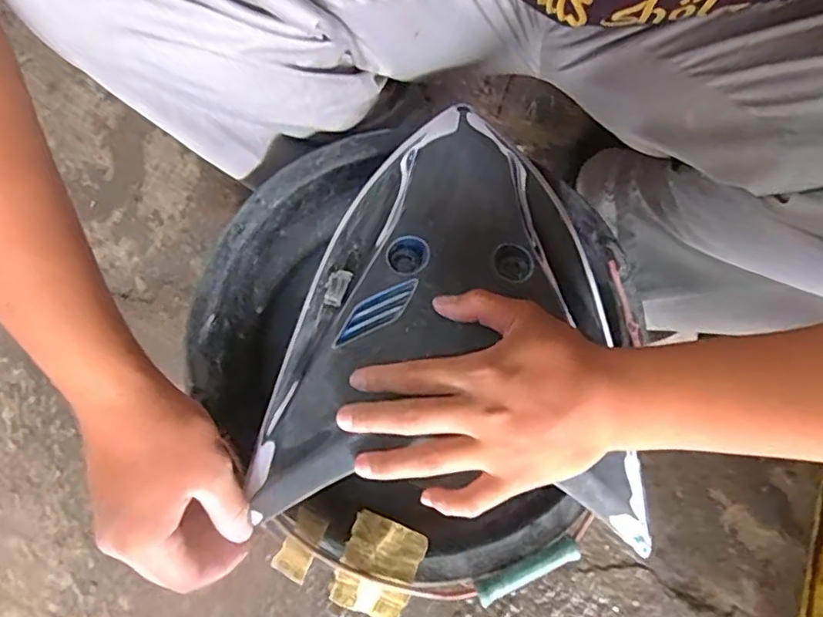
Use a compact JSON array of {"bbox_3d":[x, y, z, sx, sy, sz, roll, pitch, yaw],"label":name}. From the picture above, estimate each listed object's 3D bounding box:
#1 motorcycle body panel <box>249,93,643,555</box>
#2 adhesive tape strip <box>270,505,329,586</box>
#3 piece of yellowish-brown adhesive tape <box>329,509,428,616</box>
[{"bbox_3d":[0.021,-0.009,0.409,0.237,0.044,0.280,1,79,0],"label":"motorcycle body panel"},{"bbox_3d":[-0.075,0.160,0.399,0.024,0.012,0.045,28,76,5],"label":"adhesive tape strip"},{"bbox_3d":[-0.023,0.172,0.391,0.050,0.009,0.061,21,76,4],"label":"piece of yellowish-brown adhesive tape"}]

